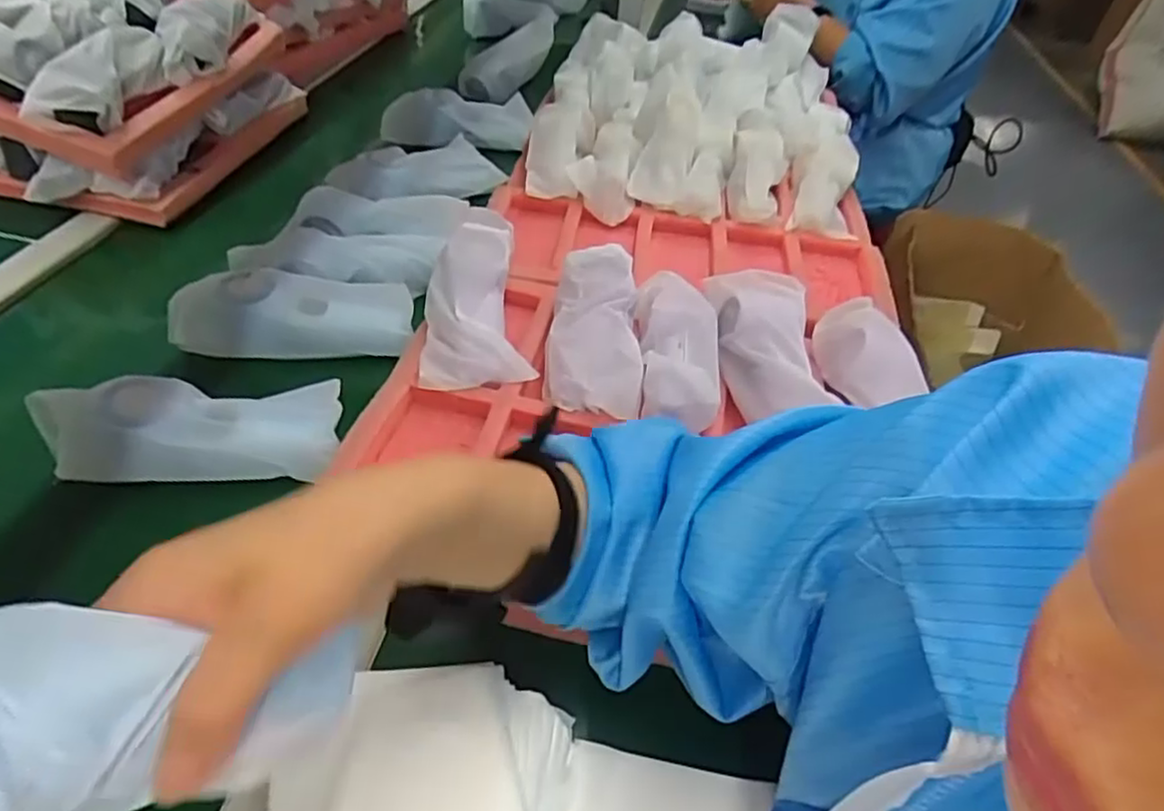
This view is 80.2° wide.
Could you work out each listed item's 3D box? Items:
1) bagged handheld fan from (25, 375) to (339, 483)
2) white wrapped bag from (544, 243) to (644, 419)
[{"bbox_3d":[-0.279,0.008,0.504,0.192,0.049,0.077,-3,44,-11],"label":"bagged handheld fan"},{"bbox_3d":[0.011,-0.065,0.580,0.074,0.023,0.163,4,62,-4],"label":"white wrapped bag"}]

